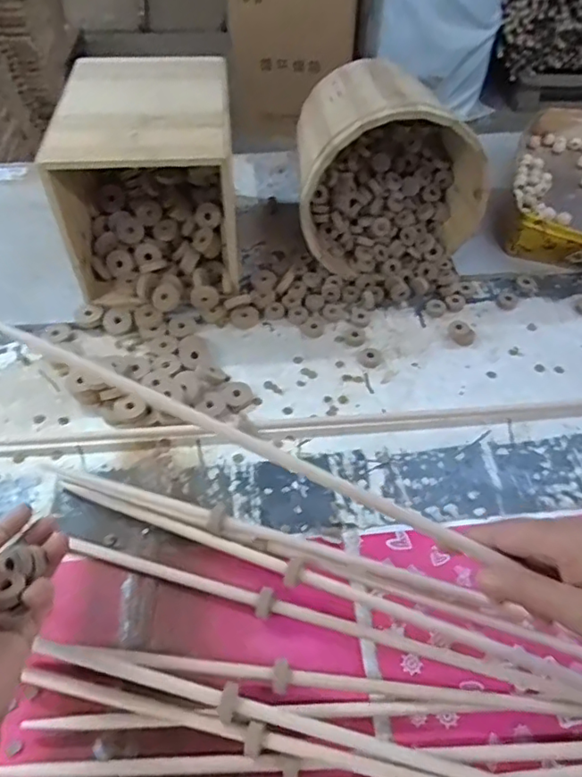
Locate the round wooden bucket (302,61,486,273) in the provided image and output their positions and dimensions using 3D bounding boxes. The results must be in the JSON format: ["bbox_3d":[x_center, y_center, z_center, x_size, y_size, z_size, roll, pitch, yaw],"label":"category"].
[{"bbox_3d":[0.128,-0.303,0.738,0.223,0.209,0.223,1,51,1],"label":"round wooden bucket"}]

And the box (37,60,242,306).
[{"bbox_3d":[-0.176,-0.283,0.731,0.204,0.185,0.279,-5,51,-4],"label":"box"}]

